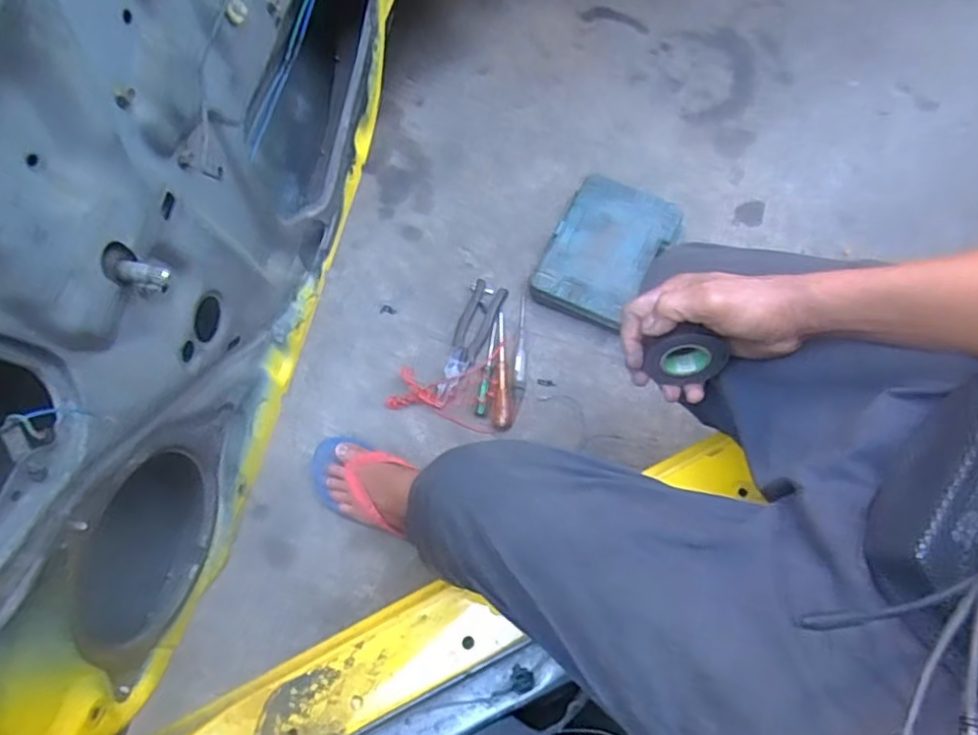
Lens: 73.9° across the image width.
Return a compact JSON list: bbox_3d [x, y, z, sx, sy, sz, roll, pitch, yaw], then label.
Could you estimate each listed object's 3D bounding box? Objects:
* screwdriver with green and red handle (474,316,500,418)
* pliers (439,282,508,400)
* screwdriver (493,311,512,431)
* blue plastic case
[{"bbox_3d":[0.002,-0.007,1.008,0.018,0.025,0.167,9,68,7],"label":"screwdriver with green and red handle"},{"bbox_3d":[-0.035,-0.047,1.038,0.055,0.016,0.205,22,71,12],"label":"pliers"},{"bbox_3d":[0.020,0.001,1.005,0.026,0.024,0.195,-1,68,3],"label":"screwdriver"},{"bbox_3d":[0.195,-0.183,1.058,0.188,0.059,0.241,25,71,13],"label":"blue plastic case"}]

